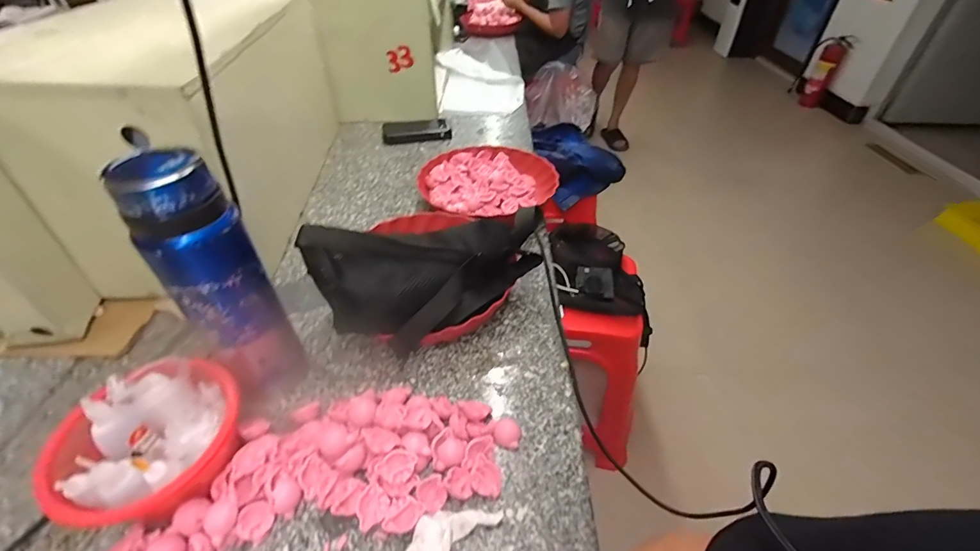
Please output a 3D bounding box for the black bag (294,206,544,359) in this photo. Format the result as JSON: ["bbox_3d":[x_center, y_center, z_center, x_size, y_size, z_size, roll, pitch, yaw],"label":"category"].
[{"bbox_3d":[-0.058,0.003,0.518,0.287,0.140,0.112,-17,45,-19],"label":"black bag"}]

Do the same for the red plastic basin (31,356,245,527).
[{"bbox_3d":[-0.305,0.153,0.386,0.146,0.063,0.135,1,42,0],"label":"red plastic basin"}]

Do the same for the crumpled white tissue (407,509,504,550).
[{"bbox_3d":[-0.038,0.224,0.370,0.092,0.022,0.041,-28,49,-28],"label":"crumpled white tissue"}]

